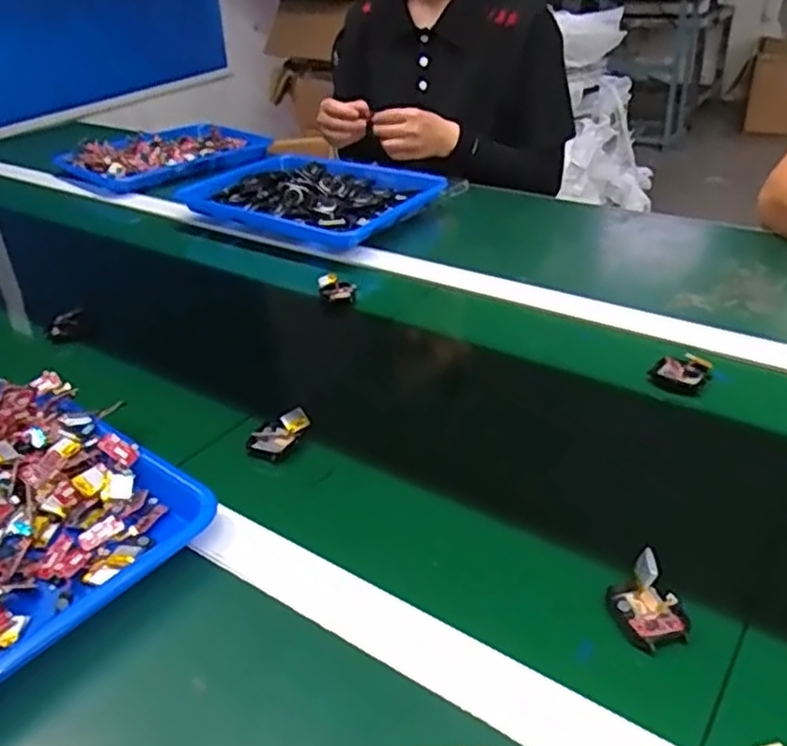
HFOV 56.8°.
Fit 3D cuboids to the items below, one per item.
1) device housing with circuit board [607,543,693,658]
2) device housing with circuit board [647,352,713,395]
[{"bbox_3d":[0.150,0.135,0.431,0.037,0.031,0.046,-12,34,-14],"label":"device housing with circuit board"},{"bbox_3d":[0.255,-0.001,0.647,0.049,0.021,0.031,12,35,22],"label":"device housing with circuit board"}]

